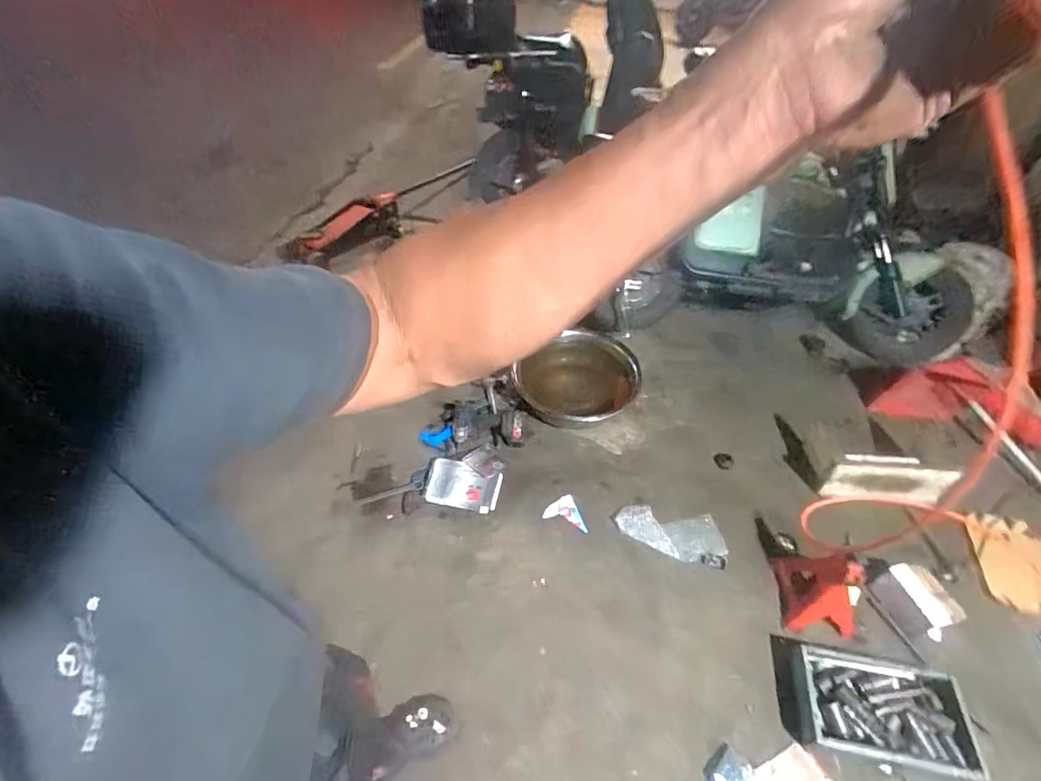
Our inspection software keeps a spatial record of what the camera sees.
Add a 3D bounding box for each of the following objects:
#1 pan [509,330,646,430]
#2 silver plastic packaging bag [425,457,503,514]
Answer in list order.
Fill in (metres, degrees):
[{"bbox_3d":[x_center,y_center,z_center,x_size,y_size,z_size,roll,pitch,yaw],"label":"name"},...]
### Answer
[{"bbox_3d":[0.202,-0.037,1.791,0.390,0.122,0.390,-1,47,1],"label":"pan"},{"bbox_3d":[-0.175,0.291,1.536,0.218,0.028,0.144,12,55,0],"label":"silver plastic packaging bag"}]

